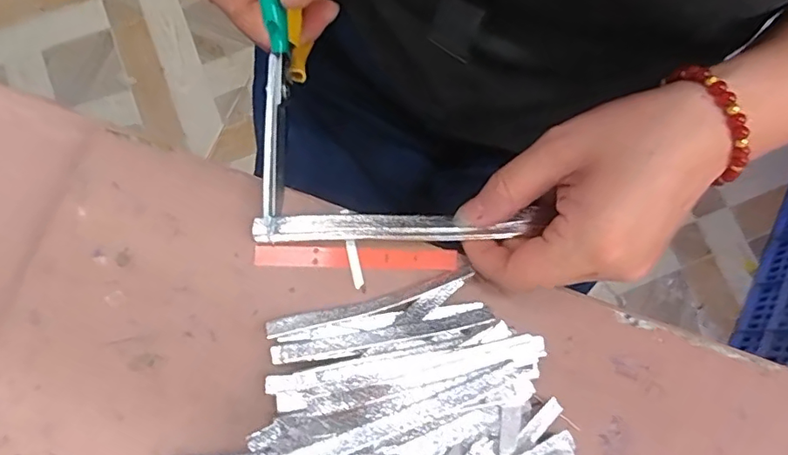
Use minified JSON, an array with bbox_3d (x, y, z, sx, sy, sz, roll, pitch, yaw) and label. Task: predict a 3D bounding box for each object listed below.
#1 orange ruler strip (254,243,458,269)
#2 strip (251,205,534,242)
[{"bbox_3d":[-0.019,0.014,0.270,0.099,0.004,0.012,2,78,-2],"label":"orange ruler strip"},{"bbox_3d":[-0.001,0.000,0.265,0.135,0.004,0.014,0,84,1],"label":"strip"}]

